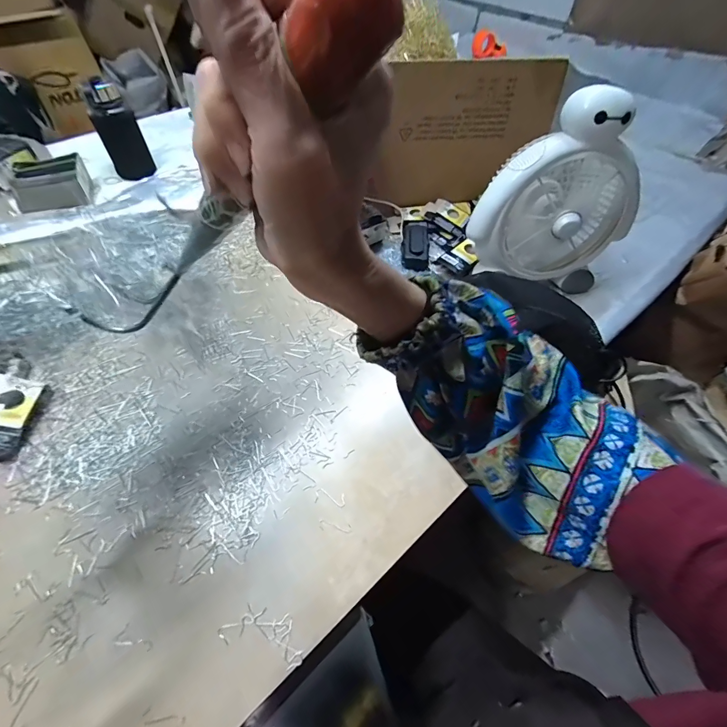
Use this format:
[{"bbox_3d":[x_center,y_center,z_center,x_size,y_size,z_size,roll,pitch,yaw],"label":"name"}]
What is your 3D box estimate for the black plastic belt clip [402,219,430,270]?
[{"bbox_3d":[0.100,-0.231,0.681,0.050,0.022,0.128,4,56,1],"label":"black plastic belt clip"}]

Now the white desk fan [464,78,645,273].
[{"bbox_3d":[0.302,-0.258,0.556,0.246,0.261,0.117,-4,56,-4],"label":"white desk fan"}]

